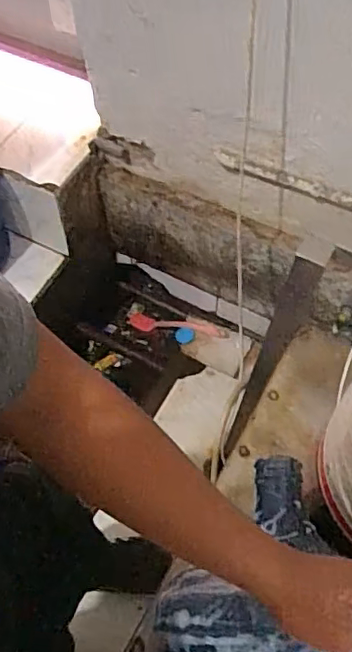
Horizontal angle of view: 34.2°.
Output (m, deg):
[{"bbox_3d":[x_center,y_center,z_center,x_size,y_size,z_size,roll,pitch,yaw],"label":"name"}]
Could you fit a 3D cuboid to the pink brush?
[{"bbox_3d":[0.000,-0.002,1.839,0.354,0.045,0.057,7,58,28],"label":"pink brush"}]

